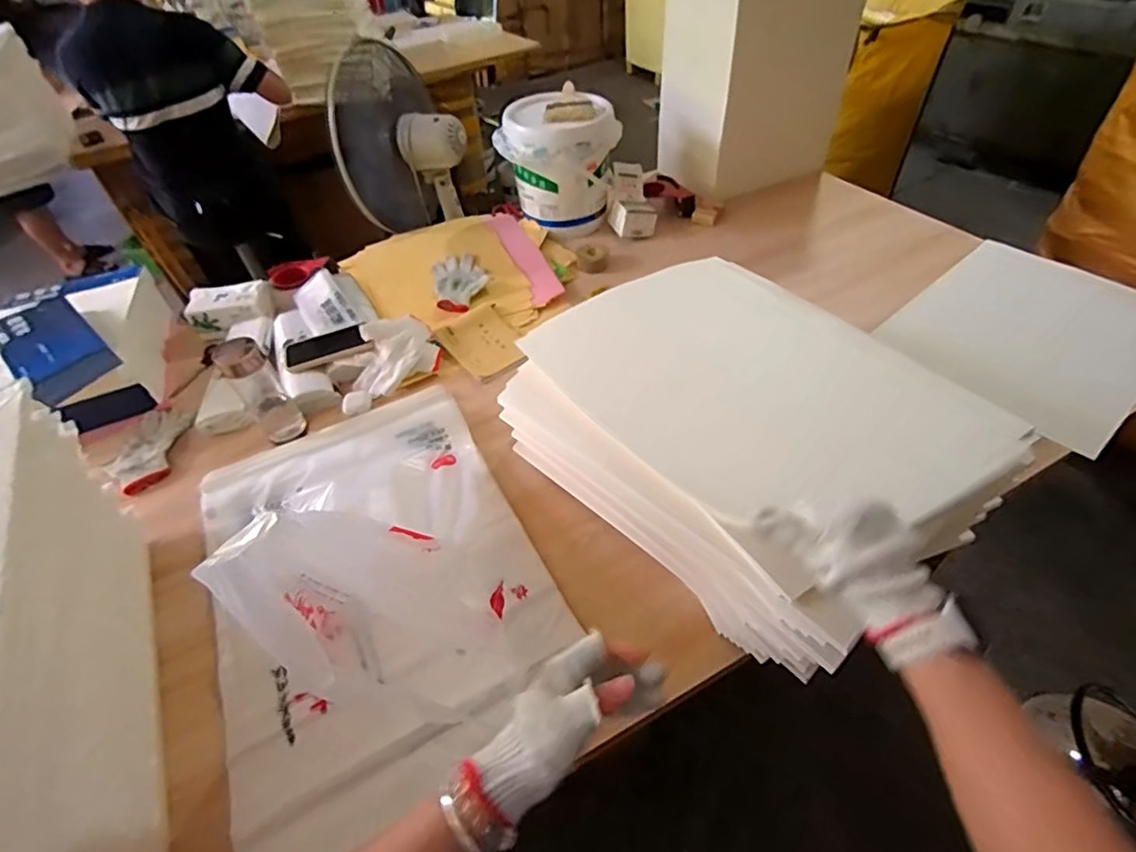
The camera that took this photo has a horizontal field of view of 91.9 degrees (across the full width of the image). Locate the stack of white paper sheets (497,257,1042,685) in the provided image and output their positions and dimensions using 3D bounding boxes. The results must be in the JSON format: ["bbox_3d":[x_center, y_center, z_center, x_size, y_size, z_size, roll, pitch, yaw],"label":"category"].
[{"bbox_3d":[0.221,0.004,0.752,0.385,0.198,0.548,-34,52,-24],"label":"stack of white paper sheets"}]

